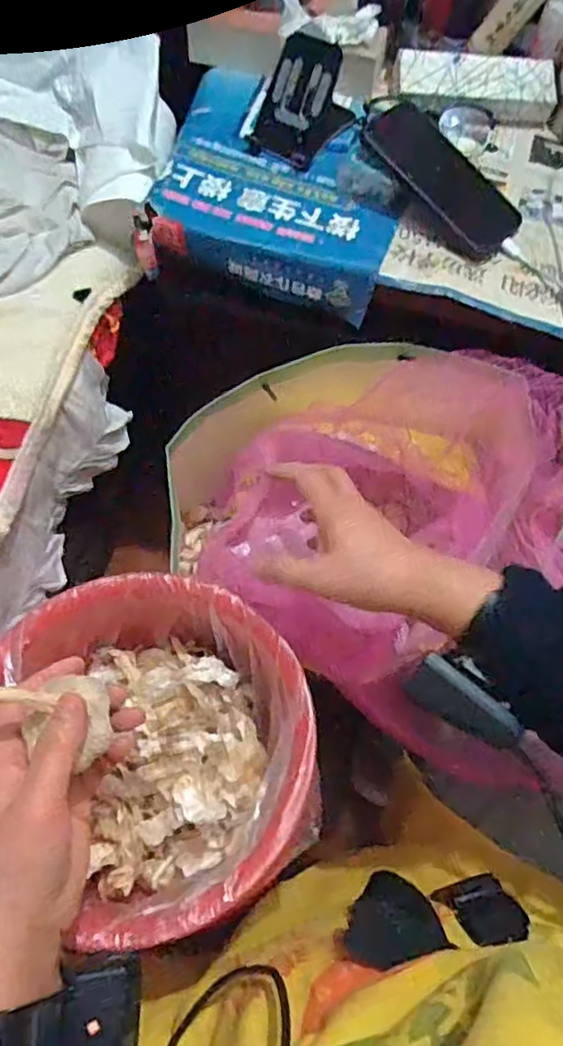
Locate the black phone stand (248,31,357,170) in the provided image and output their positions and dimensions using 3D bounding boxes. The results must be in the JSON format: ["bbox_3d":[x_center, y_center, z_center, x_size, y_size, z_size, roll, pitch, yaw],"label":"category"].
[{"bbox_3d":[0.020,-0.407,0.604,0.068,0.065,0.108,32,68,11],"label":"black phone stand"}]

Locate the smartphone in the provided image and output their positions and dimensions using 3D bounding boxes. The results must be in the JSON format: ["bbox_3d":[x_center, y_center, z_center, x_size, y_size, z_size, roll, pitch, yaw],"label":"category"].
[{"bbox_3d":[0.149,-0.319,0.586,0.070,0.012,0.170,-37,84,-9],"label":"smartphone"}]

